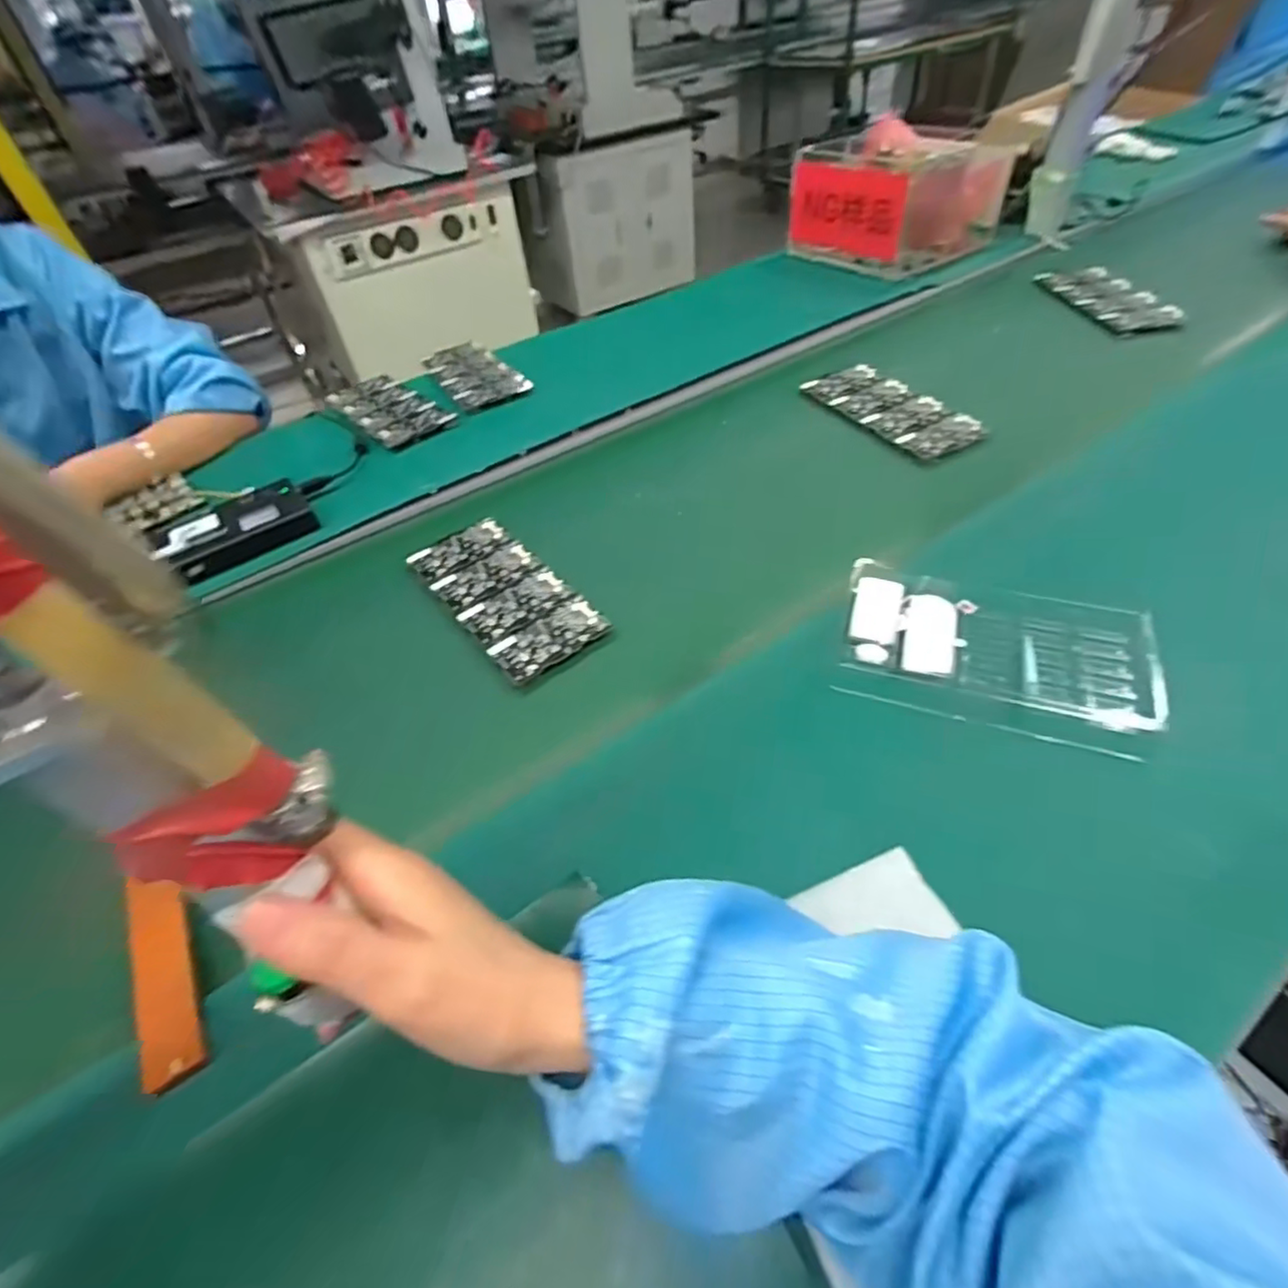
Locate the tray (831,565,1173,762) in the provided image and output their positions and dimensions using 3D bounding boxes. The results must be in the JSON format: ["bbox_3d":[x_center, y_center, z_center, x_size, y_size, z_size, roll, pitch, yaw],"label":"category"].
[{"bbox_3d":[0.268,0.006,0.483,0.223,0.032,0.138,13,51,18],"label":"tray"}]

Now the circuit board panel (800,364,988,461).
[{"bbox_3d":[0.299,-0.287,0.758,0.103,0.009,0.211,-26,50,-16],"label":"circuit board panel"}]

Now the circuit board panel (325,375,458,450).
[{"bbox_3d":[-0.358,-0.328,0.867,0.102,0.013,0.227,-36,53,-24],"label":"circuit board panel"}]

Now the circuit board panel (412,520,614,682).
[{"bbox_3d":[-0.134,-0.048,0.590,0.097,0.013,0.216,-34,53,-22],"label":"circuit board panel"}]

